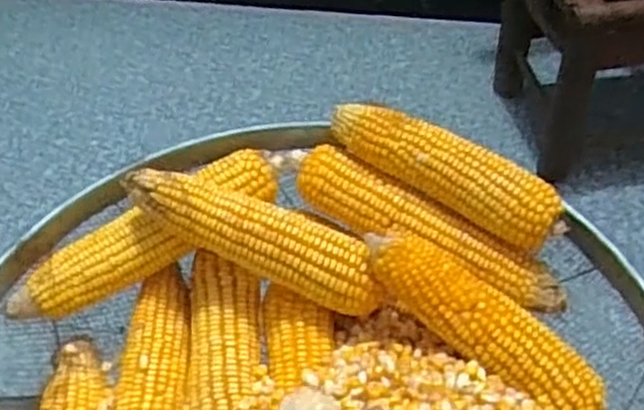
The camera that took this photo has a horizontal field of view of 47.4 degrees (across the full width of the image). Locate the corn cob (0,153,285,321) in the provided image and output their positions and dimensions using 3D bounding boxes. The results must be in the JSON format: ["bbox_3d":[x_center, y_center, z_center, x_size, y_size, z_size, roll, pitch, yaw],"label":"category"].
[{"bbox_3d":[-0.137,0.026,0.584,0.223,0.052,0.048,-28,52,-22],"label":"corn cob"}]

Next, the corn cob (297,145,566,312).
[{"bbox_3d":[0.076,0.018,0.584,0.242,0.043,0.046,26,53,24],"label":"corn cob"}]

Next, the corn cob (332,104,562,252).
[{"bbox_3d":[0.094,-0.030,0.577,0.194,0.041,0.044,28,54,25],"label":"corn cob"}]

